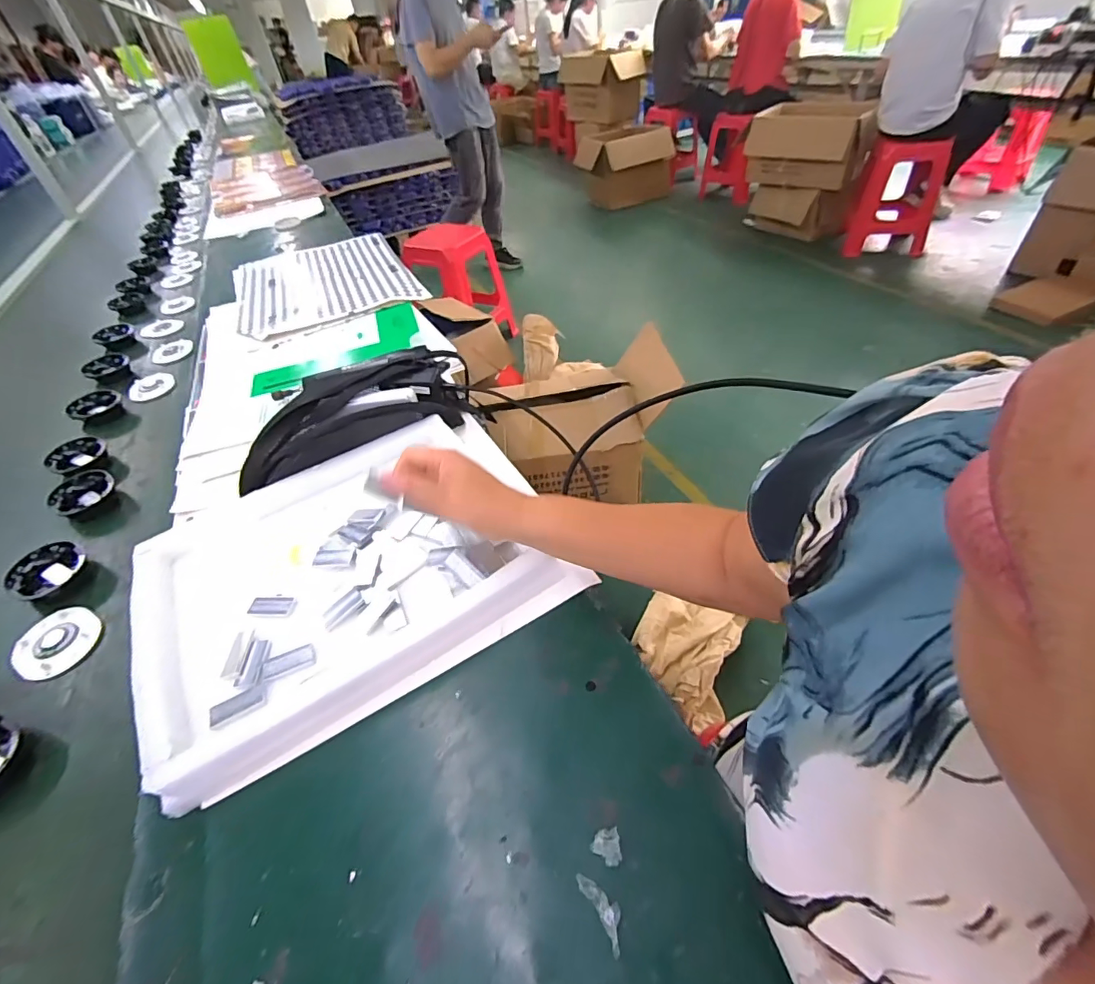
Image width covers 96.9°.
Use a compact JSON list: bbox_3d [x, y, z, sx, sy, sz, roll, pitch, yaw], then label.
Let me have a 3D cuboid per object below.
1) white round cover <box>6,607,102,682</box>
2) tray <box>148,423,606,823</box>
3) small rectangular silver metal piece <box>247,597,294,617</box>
[{"bbox_3d":[-0.508,0.157,0.504,0.086,0.010,0.074,17,51,23],"label":"white round cover"},{"bbox_3d":[-0.200,0.066,0.510,0.397,0.044,0.321,-25,48,-16],"label":"tray"},{"bbox_3d":[-0.270,0.111,0.474,0.040,0.004,0.021,-2,46,6],"label":"small rectangular silver metal piece"}]

